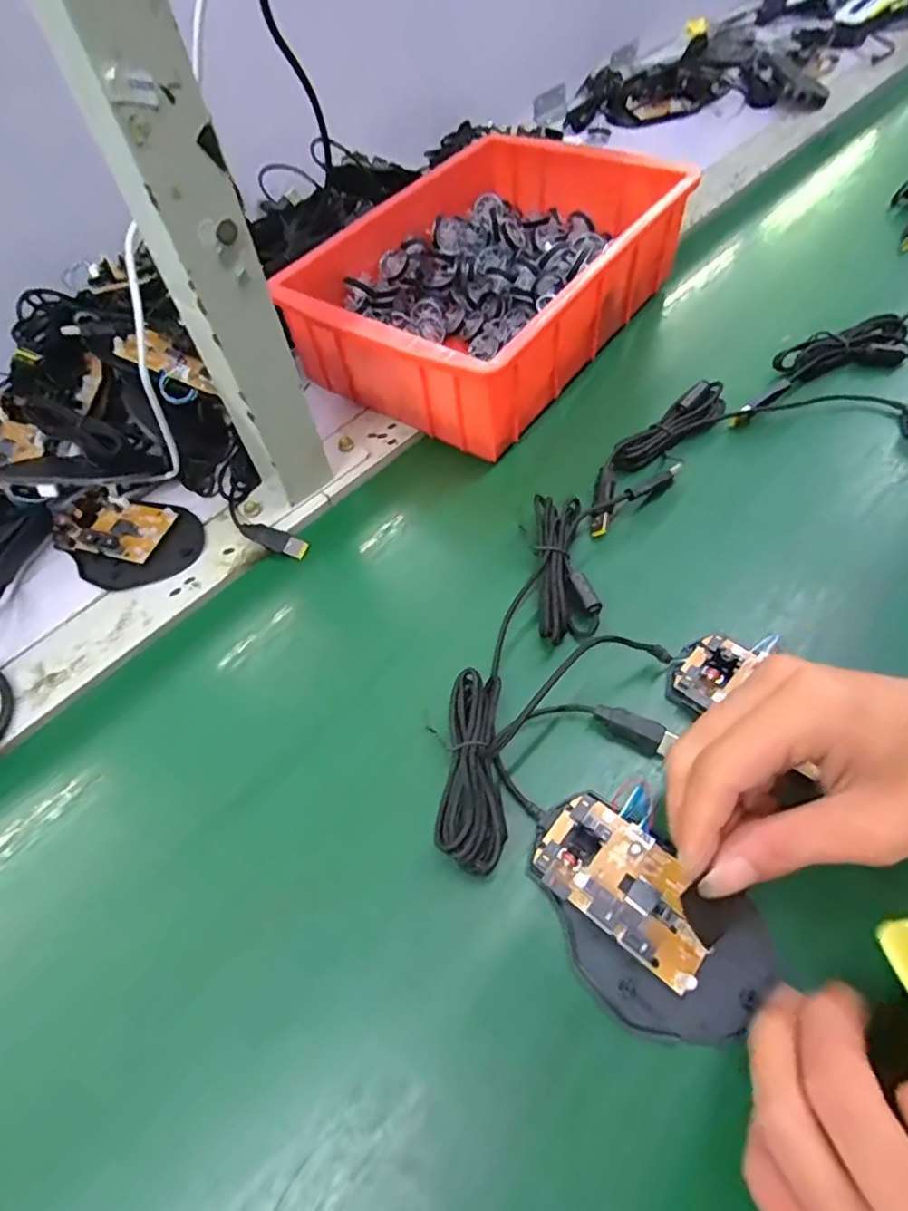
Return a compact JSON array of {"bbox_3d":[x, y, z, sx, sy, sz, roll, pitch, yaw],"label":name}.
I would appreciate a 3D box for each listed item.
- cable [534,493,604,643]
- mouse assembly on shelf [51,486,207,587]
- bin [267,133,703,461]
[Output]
[{"bbox_3d":[0.066,-0.021,0.362,0.033,0.027,0.101,-2,58,4],"label":"cable"},{"bbox_3d":[-0.223,-0.048,0.406,0.100,0.017,0.069,16,61,14],"label":"mouse assembly on shelf"},{"bbox_3d":[0.025,-0.261,0.471,0.203,0.073,0.288,31,65,21],"label":"bin"}]

